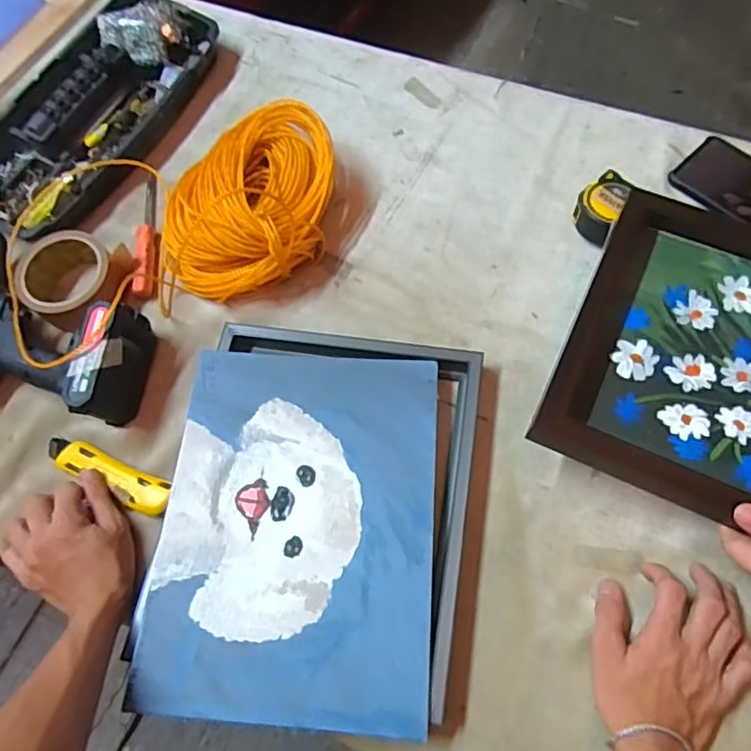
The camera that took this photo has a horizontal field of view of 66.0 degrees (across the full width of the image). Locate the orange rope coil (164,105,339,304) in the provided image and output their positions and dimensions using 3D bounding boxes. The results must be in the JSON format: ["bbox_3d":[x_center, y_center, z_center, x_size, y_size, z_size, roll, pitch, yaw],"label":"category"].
[{"bbox_3d":[-0.124,-0.182,0.606,0.151,0.070,0.212,28,72,13],"label":"orange rope coil"}]

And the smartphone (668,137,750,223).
[{"bbox_3d":[0.397,-0.184,0.597,0.167,0.012,0.083,38,75,16],"label":"smartphone"}]

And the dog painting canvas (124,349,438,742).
[{"bbox_3d":[-0.064,0.120,0.490,0.225,0.012,0.300,3,64,4],"label":"dog painting canvas"}]

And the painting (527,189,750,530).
[{"bbox_3d":[0.322,-0.005,0.466,0.313,0.038,0.271,24,71,12],"label":"painting"}]

